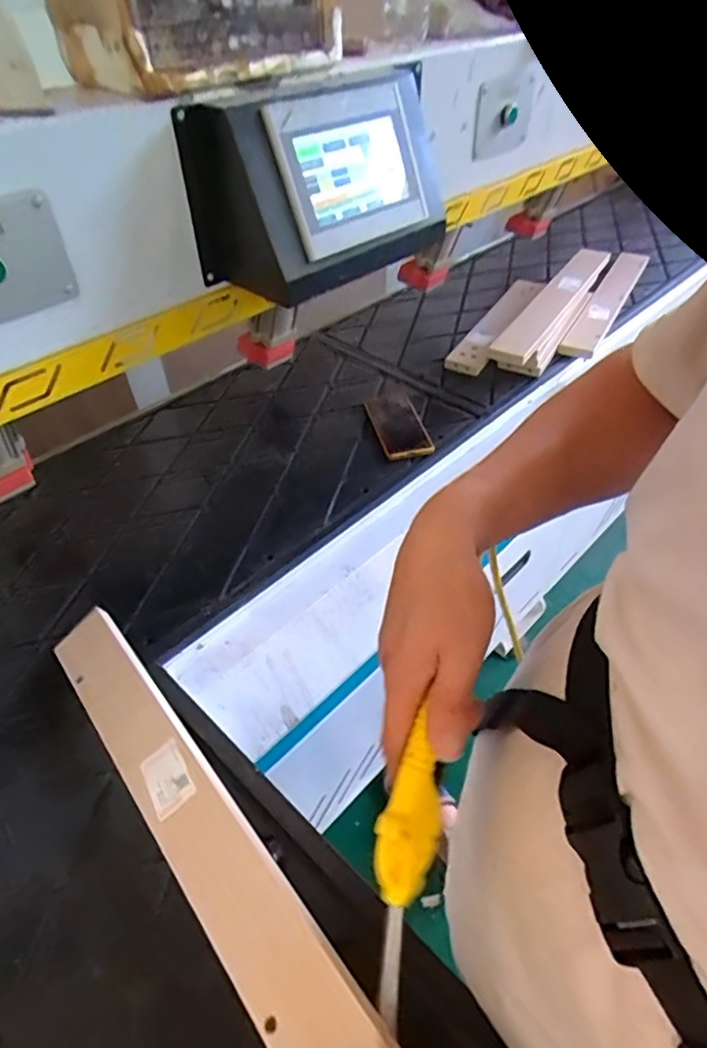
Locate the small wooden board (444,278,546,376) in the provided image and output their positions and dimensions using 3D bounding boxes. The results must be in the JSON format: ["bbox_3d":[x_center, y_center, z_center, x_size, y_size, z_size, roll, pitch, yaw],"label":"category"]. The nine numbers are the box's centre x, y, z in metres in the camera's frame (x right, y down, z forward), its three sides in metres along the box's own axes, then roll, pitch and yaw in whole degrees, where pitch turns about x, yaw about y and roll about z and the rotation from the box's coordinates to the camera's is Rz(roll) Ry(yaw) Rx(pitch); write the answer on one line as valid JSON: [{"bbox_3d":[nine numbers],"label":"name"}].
[{"bbox_3d":[0.301,-0.420,1.218,0.062,0.028,0.427,21,48,22],"label":"small wooden board"}]

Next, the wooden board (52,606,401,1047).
[{"bbox_3d":[-0.129,0.249,0.494,0.066,0.027,0.542,-30,49,-26],"label":"wooden board"}]

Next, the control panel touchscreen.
[{"bbox_3d":[-0.027,-0.397,0.699,0.139,0.184,0.319,33,54,30],"label":"control panel touchscreen"}]

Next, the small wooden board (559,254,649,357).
[{"bbox_3d":[0.551,-0.488,1.284,0.068,0.027,0.521,22,49,22],"label":"small wooden board"}]

